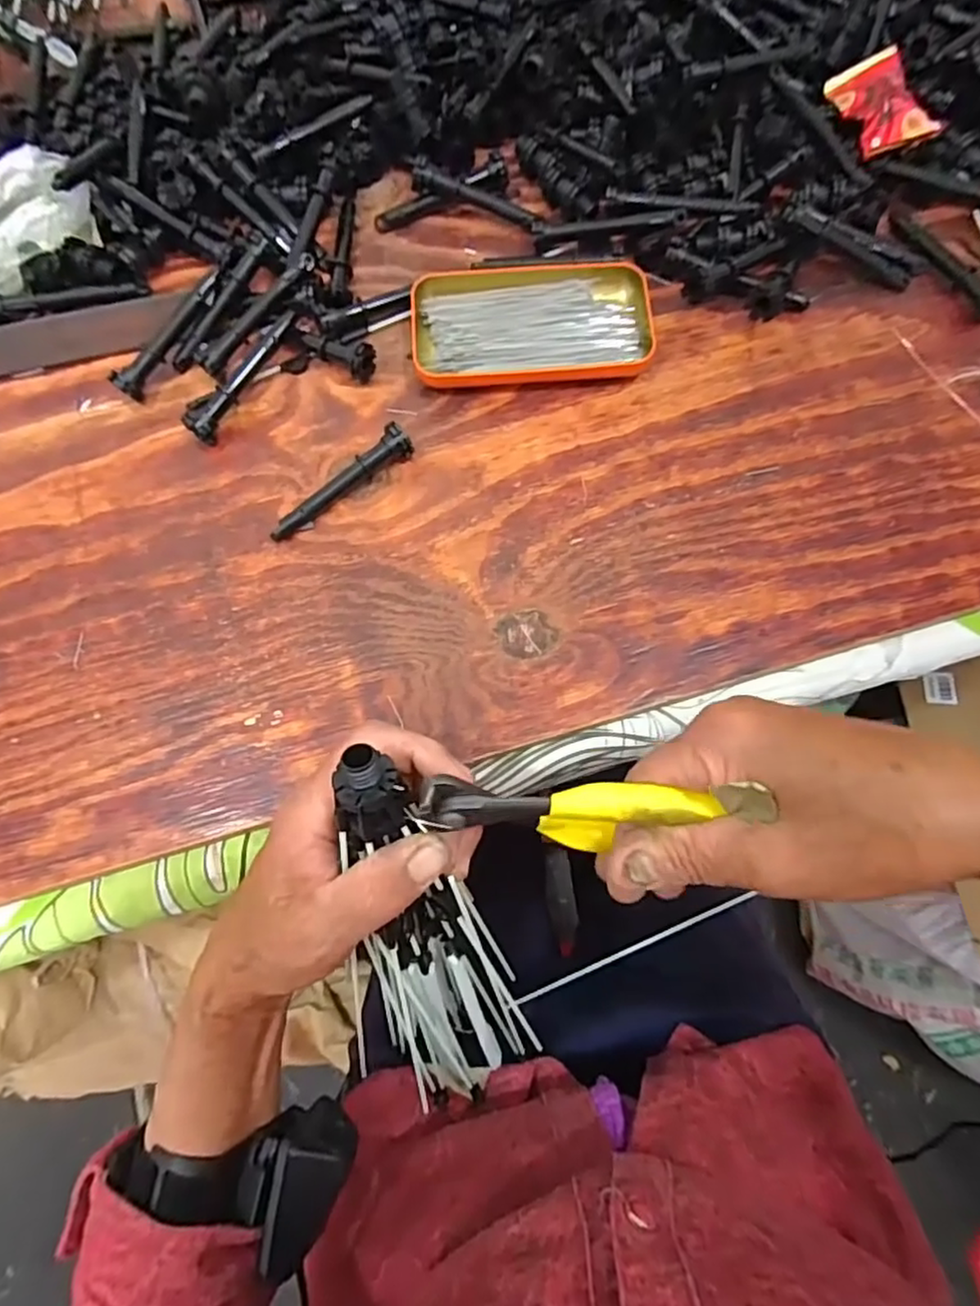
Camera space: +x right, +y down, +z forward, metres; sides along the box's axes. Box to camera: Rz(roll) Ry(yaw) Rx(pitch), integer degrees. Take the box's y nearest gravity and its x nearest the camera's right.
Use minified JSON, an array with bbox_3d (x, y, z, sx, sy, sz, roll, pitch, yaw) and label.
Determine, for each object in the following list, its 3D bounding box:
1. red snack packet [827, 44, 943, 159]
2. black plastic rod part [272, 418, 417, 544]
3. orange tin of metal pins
[{"bbox_3d":[0.255,-0.359,0.429,0.044,0.015,0.071,-21,80,12],"label":"red snack packet"},{"bbox_3d":[-0.085,-0.096,0.378,0.094,0.019,0.015,-39,76,-11],"label":"black plastic rod part"},{"bbox_3d":[0.025,-0.201,0.402,0.141,0.020,0.077,-3,72,0],"label":"orange tin of metal pins"}]

